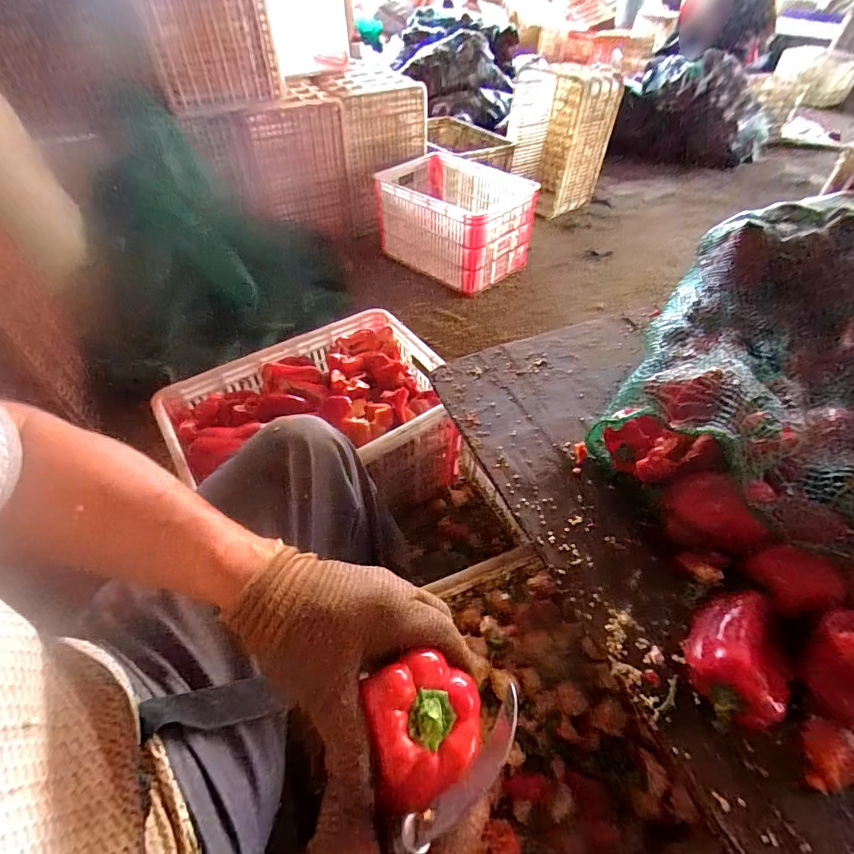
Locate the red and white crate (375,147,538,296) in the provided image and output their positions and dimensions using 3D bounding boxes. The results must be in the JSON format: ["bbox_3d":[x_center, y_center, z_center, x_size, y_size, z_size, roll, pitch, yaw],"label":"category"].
[{"bbox_3d":[0.087,-0.739,1.585,0.499,0.290,0.365,35,56,26],"label":"red and white crate"}]

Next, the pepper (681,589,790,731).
[{"bbox_3d":[0.318,0.232,0.444,0.085,0.064,0.125,34,56,25],"label":"pepper"}]

